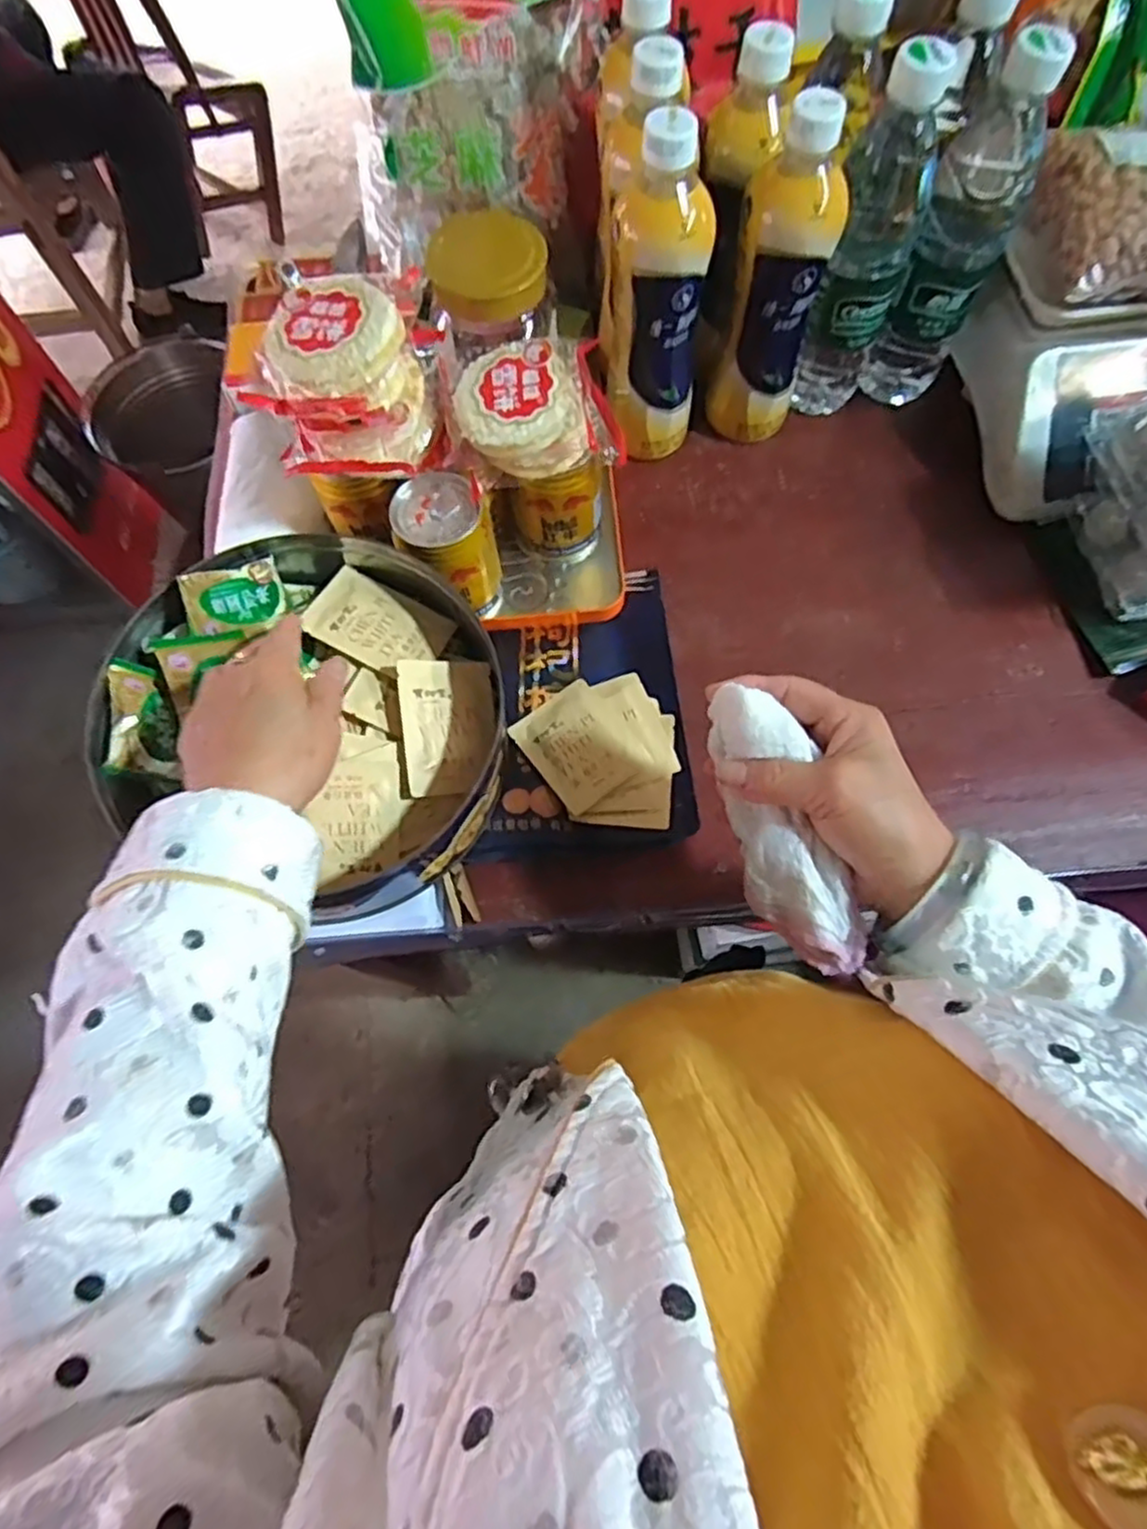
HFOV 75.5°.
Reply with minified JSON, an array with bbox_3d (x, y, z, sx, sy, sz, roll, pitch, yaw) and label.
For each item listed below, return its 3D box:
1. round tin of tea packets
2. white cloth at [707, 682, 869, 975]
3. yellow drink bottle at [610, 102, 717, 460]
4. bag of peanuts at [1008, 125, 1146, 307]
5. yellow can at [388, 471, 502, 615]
[{"bbox_3d":[-0.153,-0.034,0.441,0.226,0.077,0.202,21,70,8],"label":"round tin of tea packets"},{"bbox_3d":[0.096,0.030,0.341,0.040,0.022,0.136,-18,86,-7],"label":"white cloth"},{"bbox_3d":[0.056,-0.294,0.479,0.053,0.193,0.059,-40,74,-14],"label":"yellow drink bottle"},{"bbox_3d":[0.358,-0.338,0.463,0.137,0.050,0.127,6,69,2],"label":"bag of peanuts"},{"bbox_3d":[-0.080,-0.144,0.488,0.057,0.081,0.055,0,69,0],"label":"yellow can"}]

